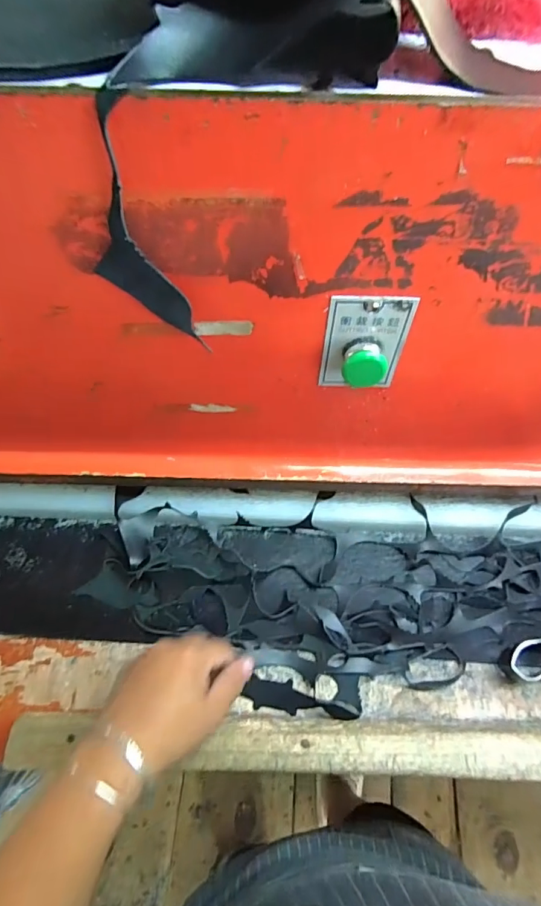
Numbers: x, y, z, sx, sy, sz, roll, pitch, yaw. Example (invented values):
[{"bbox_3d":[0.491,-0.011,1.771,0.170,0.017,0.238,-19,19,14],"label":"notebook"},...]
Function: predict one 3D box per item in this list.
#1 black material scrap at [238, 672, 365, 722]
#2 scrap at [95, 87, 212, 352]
[{"bbox_3d":[0.032,0.227,0.417,0.112,0.020,0.038,1,61,1],"label":"black material scrap"},{"bbox_3d":[-0.082,-0.121,0.264,0.048,0.146,0.010,-7,54,6],"label":"scrap"}]

